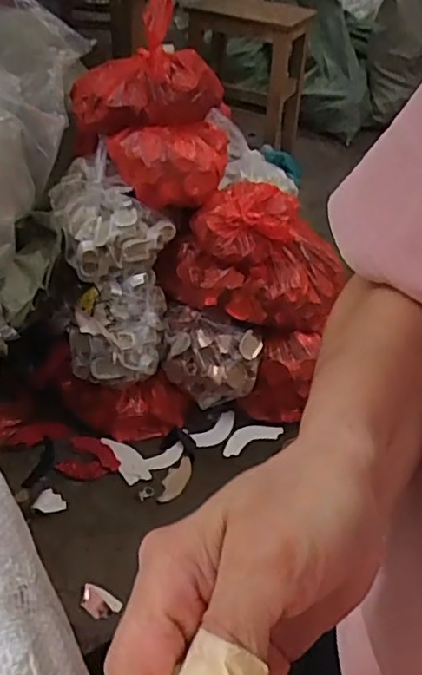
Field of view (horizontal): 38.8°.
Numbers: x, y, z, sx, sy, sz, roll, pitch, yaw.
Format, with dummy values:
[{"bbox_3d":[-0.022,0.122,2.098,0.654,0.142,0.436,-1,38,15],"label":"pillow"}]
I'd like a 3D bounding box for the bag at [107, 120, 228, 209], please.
[{"bbox_3d":[-0.055,-0.328,1.099,0.219,0.102,0.143,-20,49,-25],"label":"bag"}]

